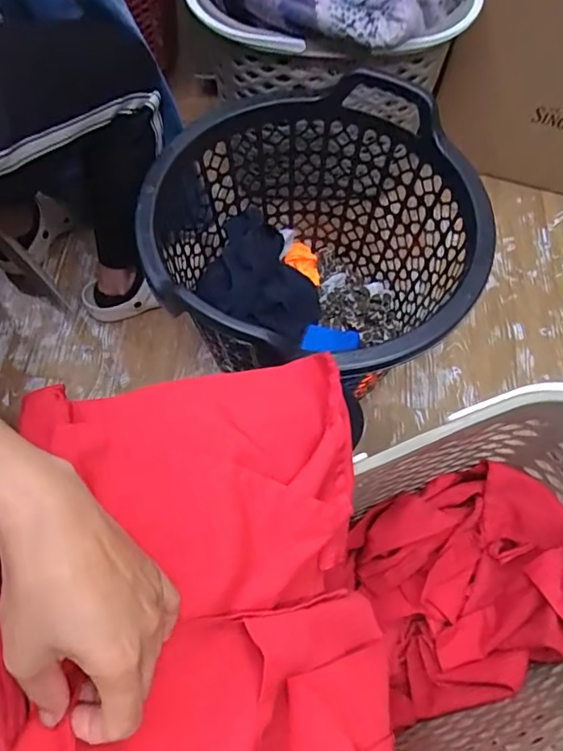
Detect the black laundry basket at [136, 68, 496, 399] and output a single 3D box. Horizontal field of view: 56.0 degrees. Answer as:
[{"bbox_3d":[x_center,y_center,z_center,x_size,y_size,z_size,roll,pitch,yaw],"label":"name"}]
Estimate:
[{"bbox_3d":[0.048,-0.149,0.793,0.410,0.321,0.430,0,65,-1],"label":"black laundry basket"}]

